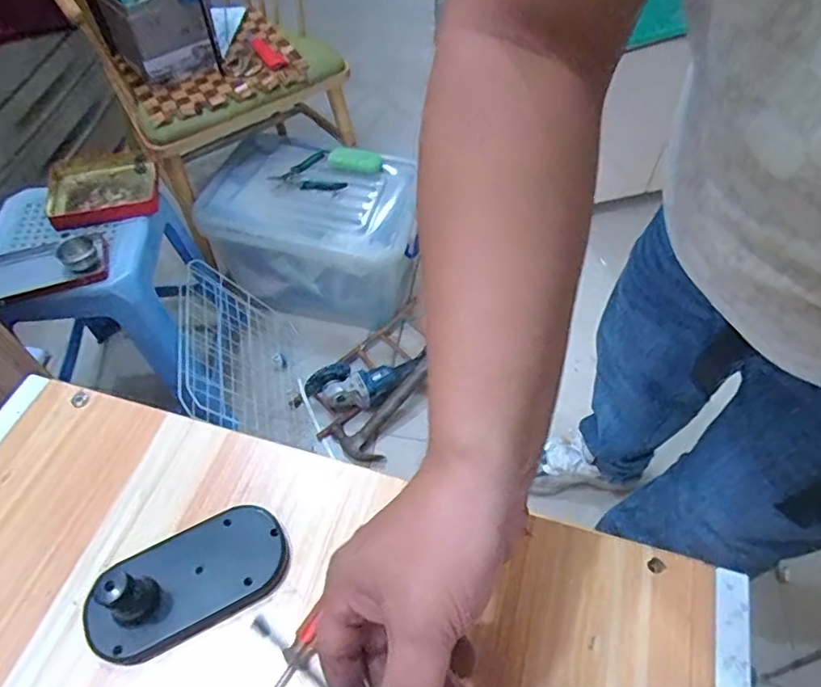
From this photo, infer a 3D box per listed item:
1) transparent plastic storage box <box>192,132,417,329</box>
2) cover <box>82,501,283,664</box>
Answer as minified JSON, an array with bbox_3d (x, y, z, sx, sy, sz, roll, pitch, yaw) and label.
[{"bbox_3d":[-0.214,-0.269,1.433,0.477,0.295,0.356,7,55,6],"label":"transparent plastic storage box"},{"bbox_3d":[-0.144,0.145,0.370,0.127,0.038,0.066,-24,58,-15],"label":"cover"}]

